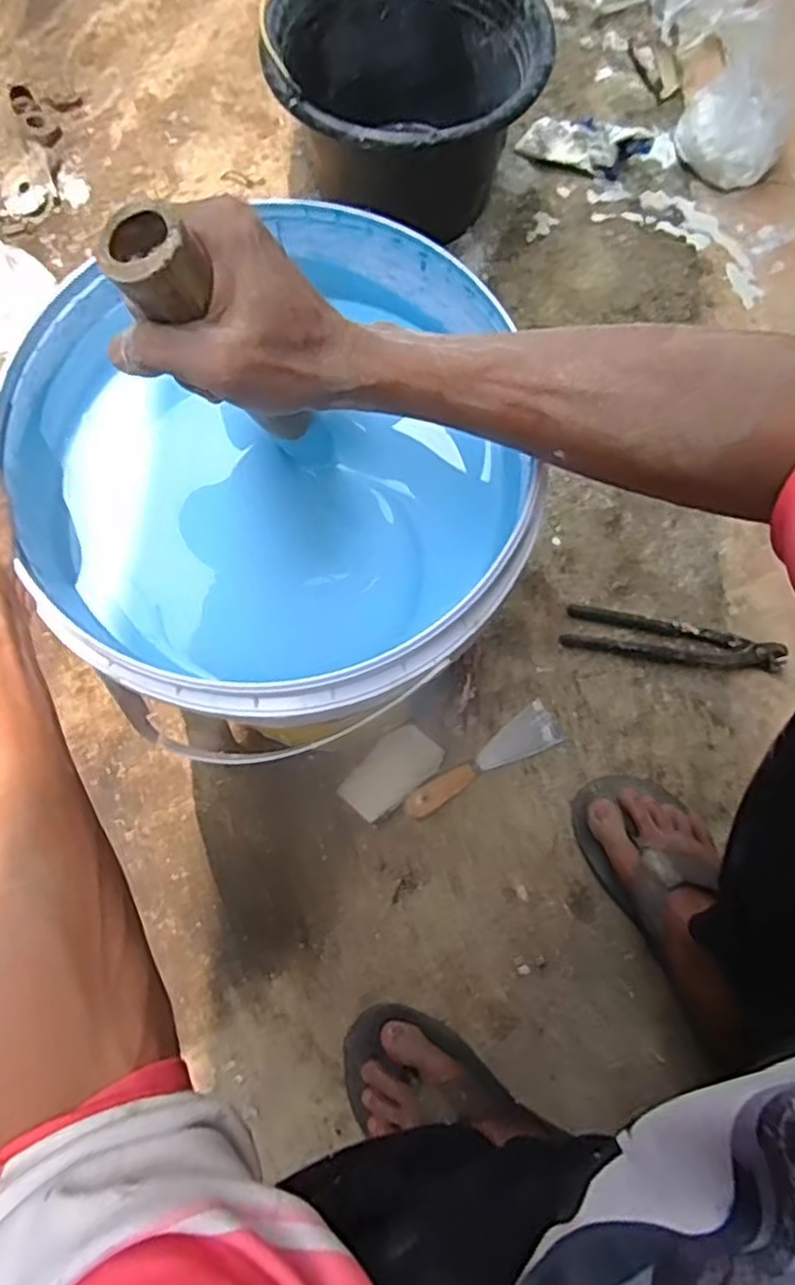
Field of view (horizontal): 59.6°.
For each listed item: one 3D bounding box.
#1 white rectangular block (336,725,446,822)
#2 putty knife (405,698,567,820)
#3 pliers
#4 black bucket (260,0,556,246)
[{"bbox_3d":[-0.006,0.128,0.690,0.101,0.014,0.058,-38,79,-10],"label":"white rectangular block"},{"bbox_3d":[0.083,0.115,0.678,0.171,0.020,0.044,-28,78,-8],"label":"putty knife"},{"bbox_3d":[0.288,0.000,0.720,0.225,0.018,0.045,11,75,2],"label":"pliers"},{"bbox_3d":[0.006,-0.604,0.801,0.289,0.191,0.287,0,75,-1],"label":"black bucket"}]

